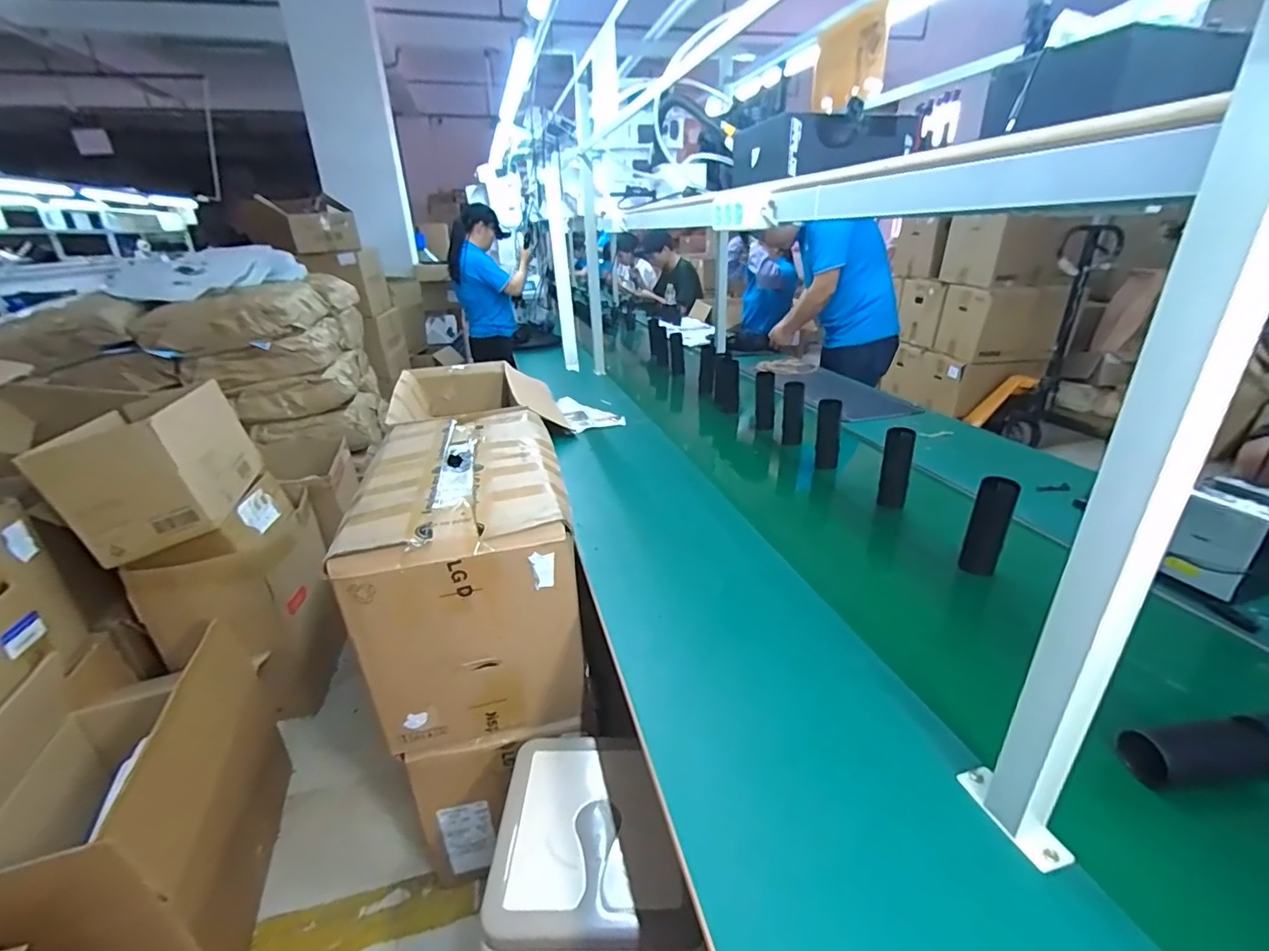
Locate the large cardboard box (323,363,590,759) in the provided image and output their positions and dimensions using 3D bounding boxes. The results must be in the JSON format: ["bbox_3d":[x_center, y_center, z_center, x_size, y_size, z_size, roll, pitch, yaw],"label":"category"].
[{"bbox_3d":[-0.341,0.158,1.200,0.366,0.425,0.640,-6,25,-10],"label":"large cardboard box"}]

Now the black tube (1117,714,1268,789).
[{"bbox_3d":[0.620,0.292,0.576,0.168,0.054,0.055,-4,25,-4],"label":"black tube"}]

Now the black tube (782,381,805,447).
[{"bbox_3d":[0.454,-0.175,1.546,0.058,0.173,0.051,4,25,13],"label":"black tube"}]

